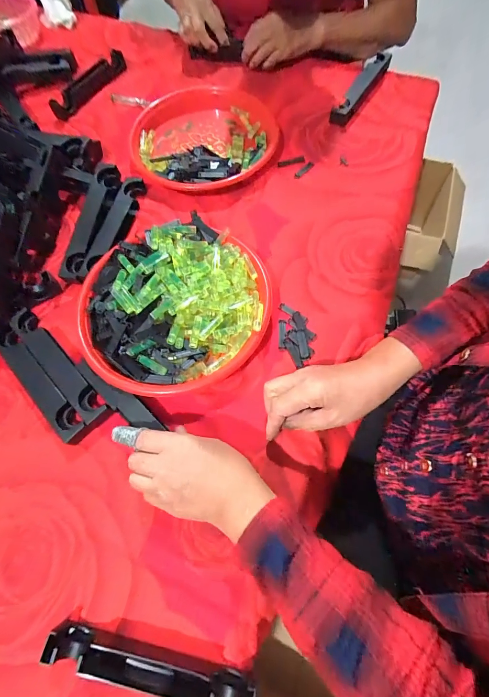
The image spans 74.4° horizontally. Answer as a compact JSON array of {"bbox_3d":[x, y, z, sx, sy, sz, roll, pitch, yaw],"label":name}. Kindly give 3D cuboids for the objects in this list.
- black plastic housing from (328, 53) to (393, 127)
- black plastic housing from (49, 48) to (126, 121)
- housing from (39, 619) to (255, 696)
[{"bbox_3d":[0.220,-0.483,0.600,0.032,0.028,0.231,30,71,14],"label":"black plastic housing"},{"bbox_3d":[-0.292,-0.501,0.610,0.055,0.020,0.175,34,74,14],"label":"black plastic housing"},{"bbox_3d":[-0.090,0.298,0.301,0.198,0.031,0.025,9,67,6],"label":"housing"}]

